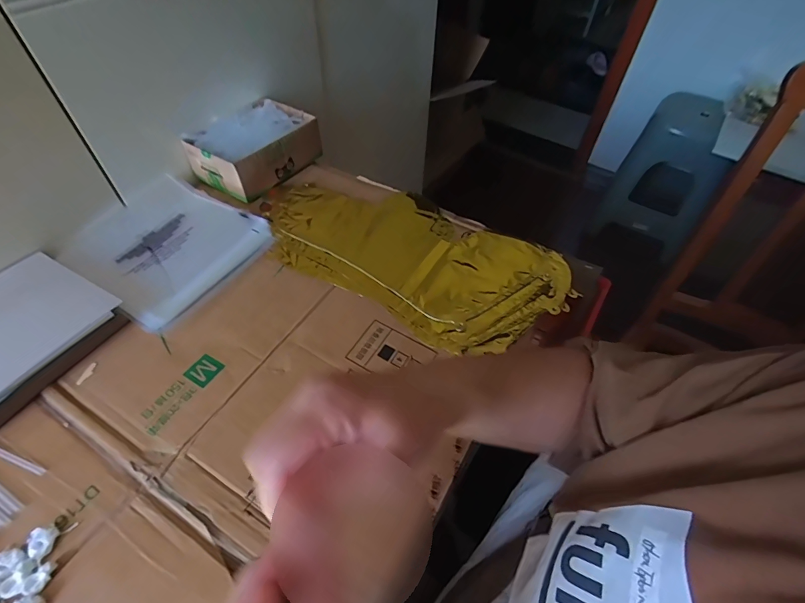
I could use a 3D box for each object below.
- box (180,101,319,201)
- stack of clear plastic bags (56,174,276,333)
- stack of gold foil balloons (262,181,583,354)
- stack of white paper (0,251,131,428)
[{"bbox_3d":[-0.242,-0.257,0.677,0.127,0.065,0.177,31,55,20],"label":"box"},{"bbox_3d":[-0.339,-0.087,0.585,0.233,0.014,0.214,28,55,18],"label":"stack of clear plastic bags"},{"bbox_3d":[0.011,-0.074,0.585,0.425,0.009,0.228,28,55,18],"label":"stack of gold foil balloons"},{"bbox_3d":[-0.441,0.042,0.443,0.161,0.028,0.199,26,54,17],"label":"stack of white paper"}]

